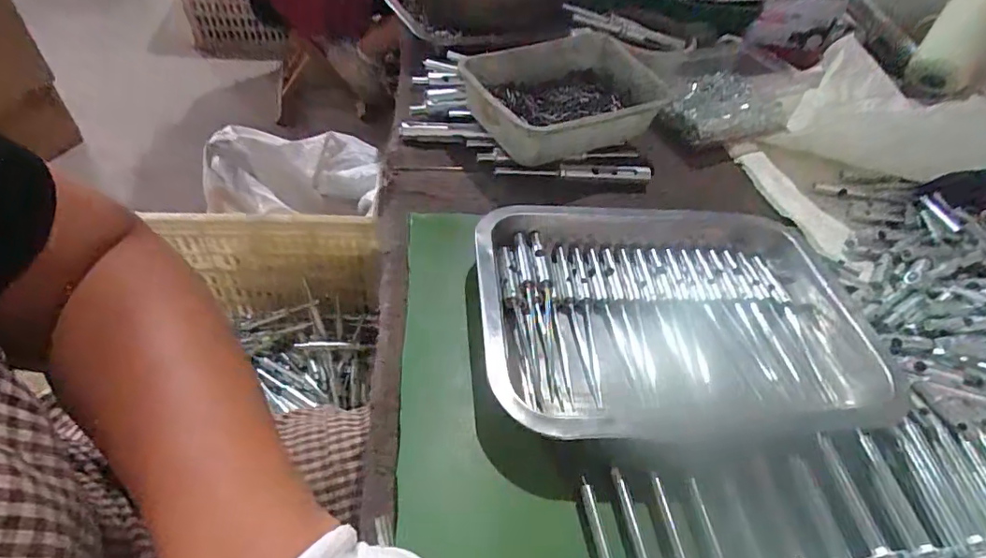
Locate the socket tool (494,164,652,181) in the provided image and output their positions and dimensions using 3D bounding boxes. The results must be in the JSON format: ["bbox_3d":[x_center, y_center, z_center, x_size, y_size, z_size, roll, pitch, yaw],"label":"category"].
[{"bbox_3d":[0.075,-0.098,0.491,0.144,0.015,0.016,0,49,-8],"label":"socket tool"}]

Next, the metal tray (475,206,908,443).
[{"bbox_3d":[0.132,0.016,0.373,0.283,0.036,0.166,1,49,-7],"label":"metal tray"}]

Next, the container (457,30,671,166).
[{"bbox_3d":[0.068,-0.173,0.518,0.183,0.059,0.139,-24,53,-23],"label":"container"}]

